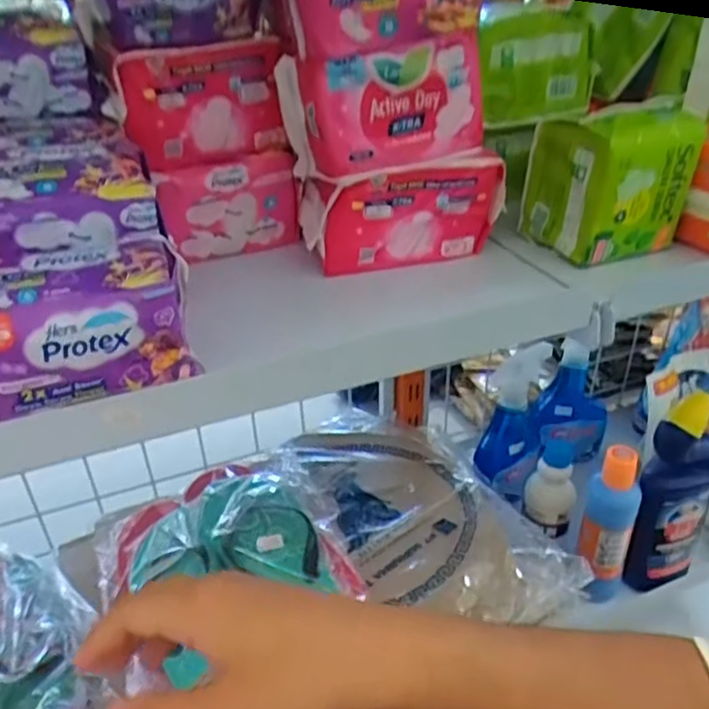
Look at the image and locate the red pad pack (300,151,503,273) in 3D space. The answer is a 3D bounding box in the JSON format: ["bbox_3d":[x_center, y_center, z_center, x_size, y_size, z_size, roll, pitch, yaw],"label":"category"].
[{"bbox_3d":[0.036,-0.120,0.532,0.151,0.083,0.069,-9,34,-11],"label":"red pad pack"}]

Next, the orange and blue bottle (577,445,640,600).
[{"bbox_3d":[0.258,0.172,0.675,0.048,0.179,0.040,14,36,22],"label":"orange and blue bottle"}]

